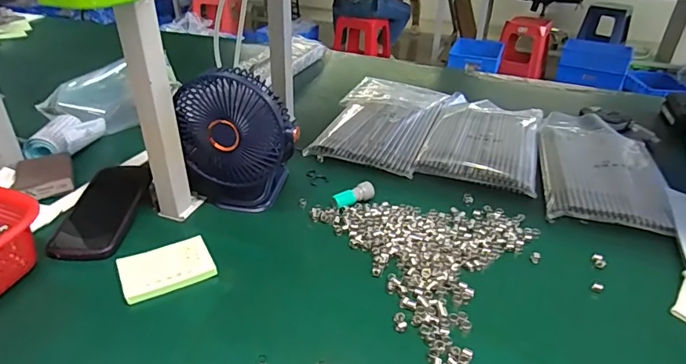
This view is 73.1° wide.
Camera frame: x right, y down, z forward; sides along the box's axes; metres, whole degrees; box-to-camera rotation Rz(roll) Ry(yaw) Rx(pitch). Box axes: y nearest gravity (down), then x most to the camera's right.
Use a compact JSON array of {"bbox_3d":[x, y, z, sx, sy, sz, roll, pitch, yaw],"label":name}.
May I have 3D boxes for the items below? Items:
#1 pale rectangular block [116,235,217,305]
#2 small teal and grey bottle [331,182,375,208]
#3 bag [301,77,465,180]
[{"bbox_3d":[-0.197,0.097,0.520,0.096,0.016,0.066,-18,36,-26],"label":"pale rectangular block"},{"bbox_3d":[0.016,0.019,0.645,0.060,0.019,0.024,-18,36,-26],"label":"small teal and grey bottle"},{"bbox_3d":[0.073,-0.121,0.861,0.213,0.026,0.333,15,35,23],"label":"bag"}]

